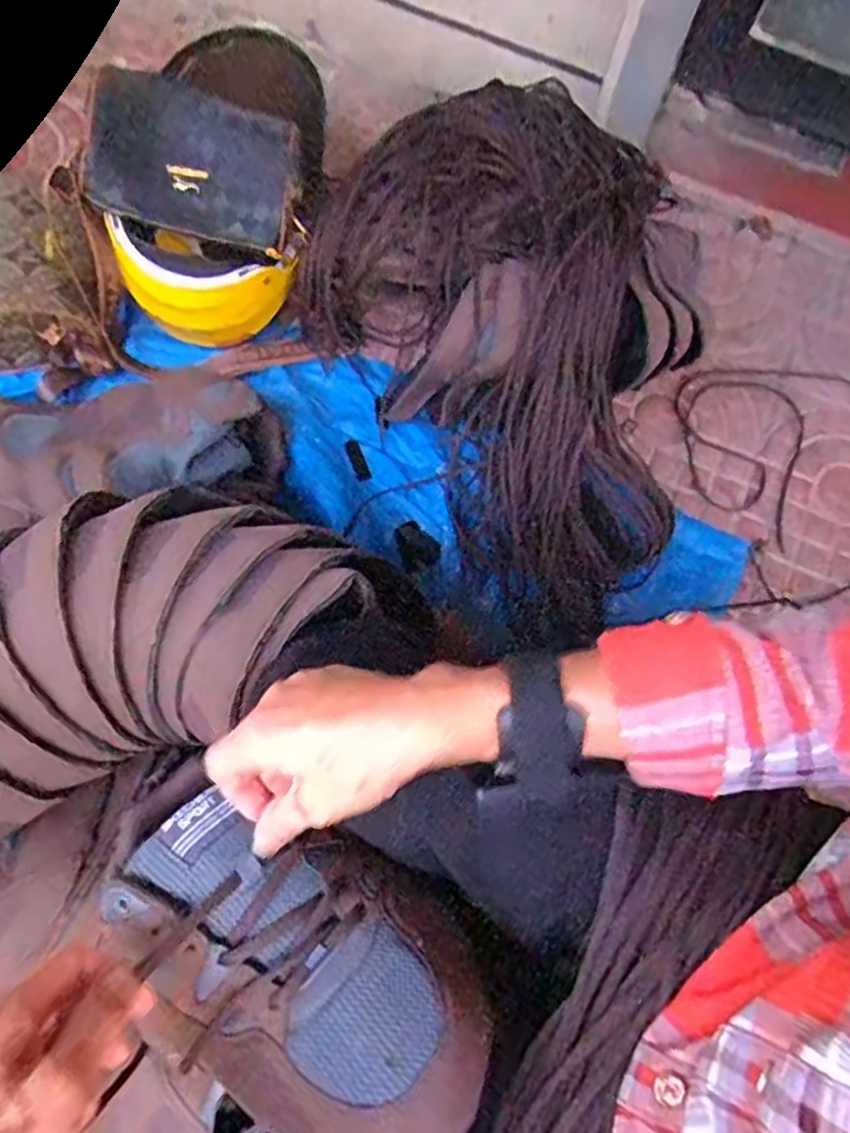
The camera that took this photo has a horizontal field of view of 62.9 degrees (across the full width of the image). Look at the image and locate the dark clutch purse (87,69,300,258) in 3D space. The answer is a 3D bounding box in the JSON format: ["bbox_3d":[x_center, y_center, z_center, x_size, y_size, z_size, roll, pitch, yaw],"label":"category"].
[{"bbox_3d":[-0.248,-0.435,0.742,0.203,0.032,0.142,11,103,-7],"label":"dark clutch purse"}]

